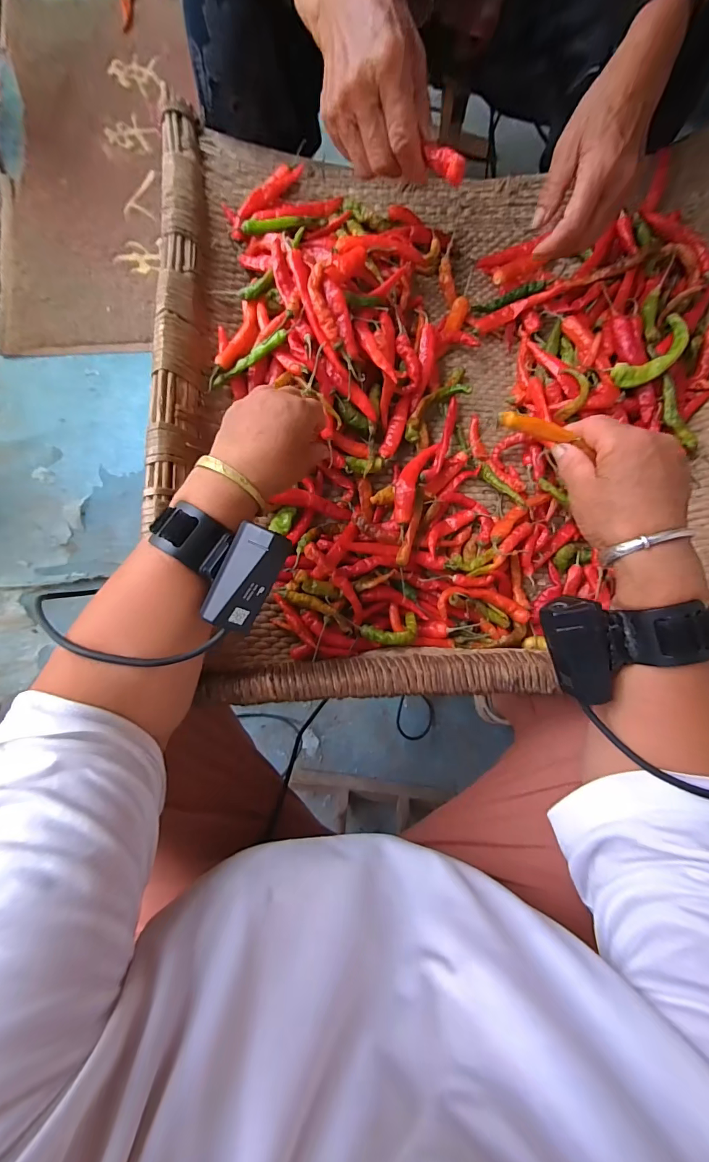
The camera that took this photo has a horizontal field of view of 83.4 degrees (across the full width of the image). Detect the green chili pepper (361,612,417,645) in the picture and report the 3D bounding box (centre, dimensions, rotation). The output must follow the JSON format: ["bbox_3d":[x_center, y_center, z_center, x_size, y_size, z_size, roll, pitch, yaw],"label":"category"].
[{"bbox_3d":[0.035,0.049,0.379,0.054,0.016,0.026,-15,86,-4],"label":"green chili pepper"}]

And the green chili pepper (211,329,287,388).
[{"bbox_3d":[-0.103,-0.219,0.393,0.086,0.012,0.011,-28,86,12],"label":"green chili pepper"}]

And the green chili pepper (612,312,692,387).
[{"bbox_3d":[0.304,-0.229,0.399,0.091,0.024,0.037,-42,88,-5],"label":"green chili pepper"}]

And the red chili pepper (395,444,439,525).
[{"bbox_3d":[0.060,-0.105,0.409,0.026,0.015,0.098,22,70,0],"label":"red chili pepper"}]

